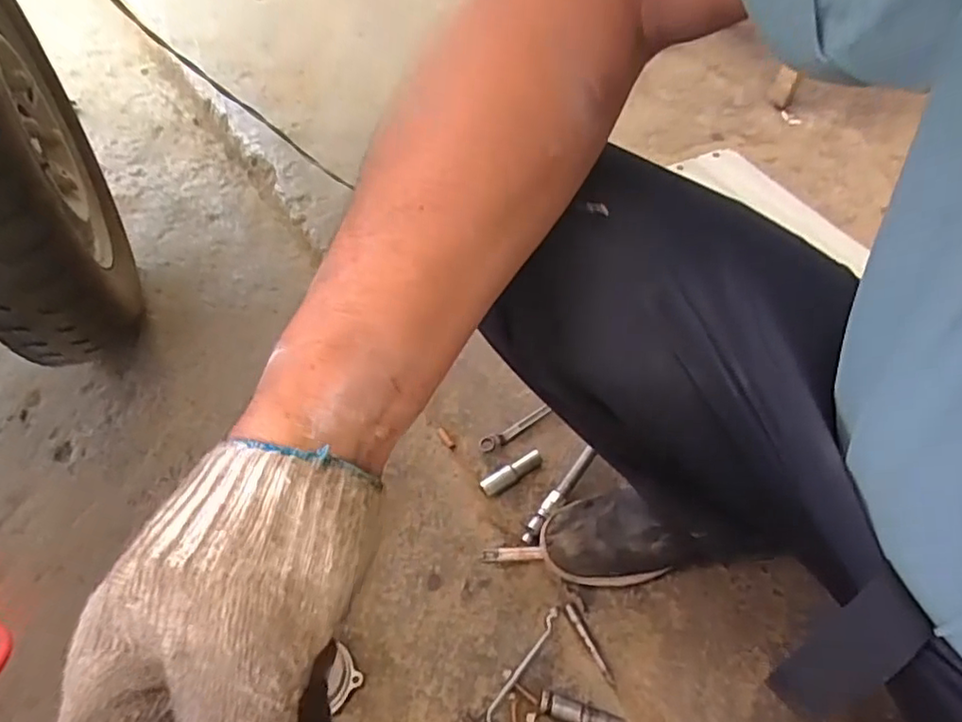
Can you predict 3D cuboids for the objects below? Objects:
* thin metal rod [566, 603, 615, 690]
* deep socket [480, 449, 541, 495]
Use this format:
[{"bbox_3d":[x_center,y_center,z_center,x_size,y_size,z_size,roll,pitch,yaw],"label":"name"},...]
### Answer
[{"bbox_3d":[0.107,0.281,0.607,0.010,0.014,0.082,-20,53,-17],"label":"thin metal rod"},{"bbox_3d":[0.035,0.127,0.694,0.077,0.022,0.017,-27,57,-22],"label":"deep socket"}]

